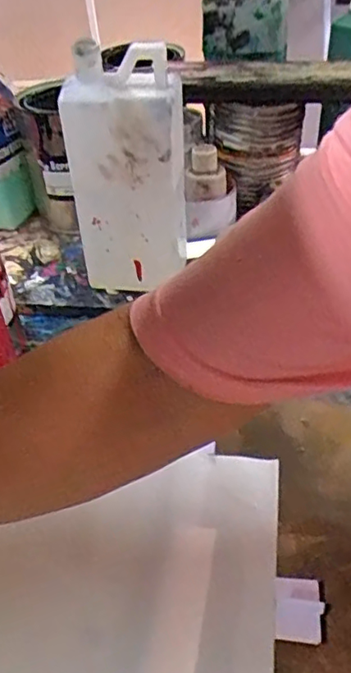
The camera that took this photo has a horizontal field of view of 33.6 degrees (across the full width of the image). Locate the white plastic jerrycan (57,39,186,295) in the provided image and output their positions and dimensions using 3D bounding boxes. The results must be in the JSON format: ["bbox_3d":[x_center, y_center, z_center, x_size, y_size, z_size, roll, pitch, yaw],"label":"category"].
[{"bbox_3d":[-0.038,-0.136,0.528,0.096,0.225,0.061,8,41,13],"label":"white plastic jerrycan"}]

